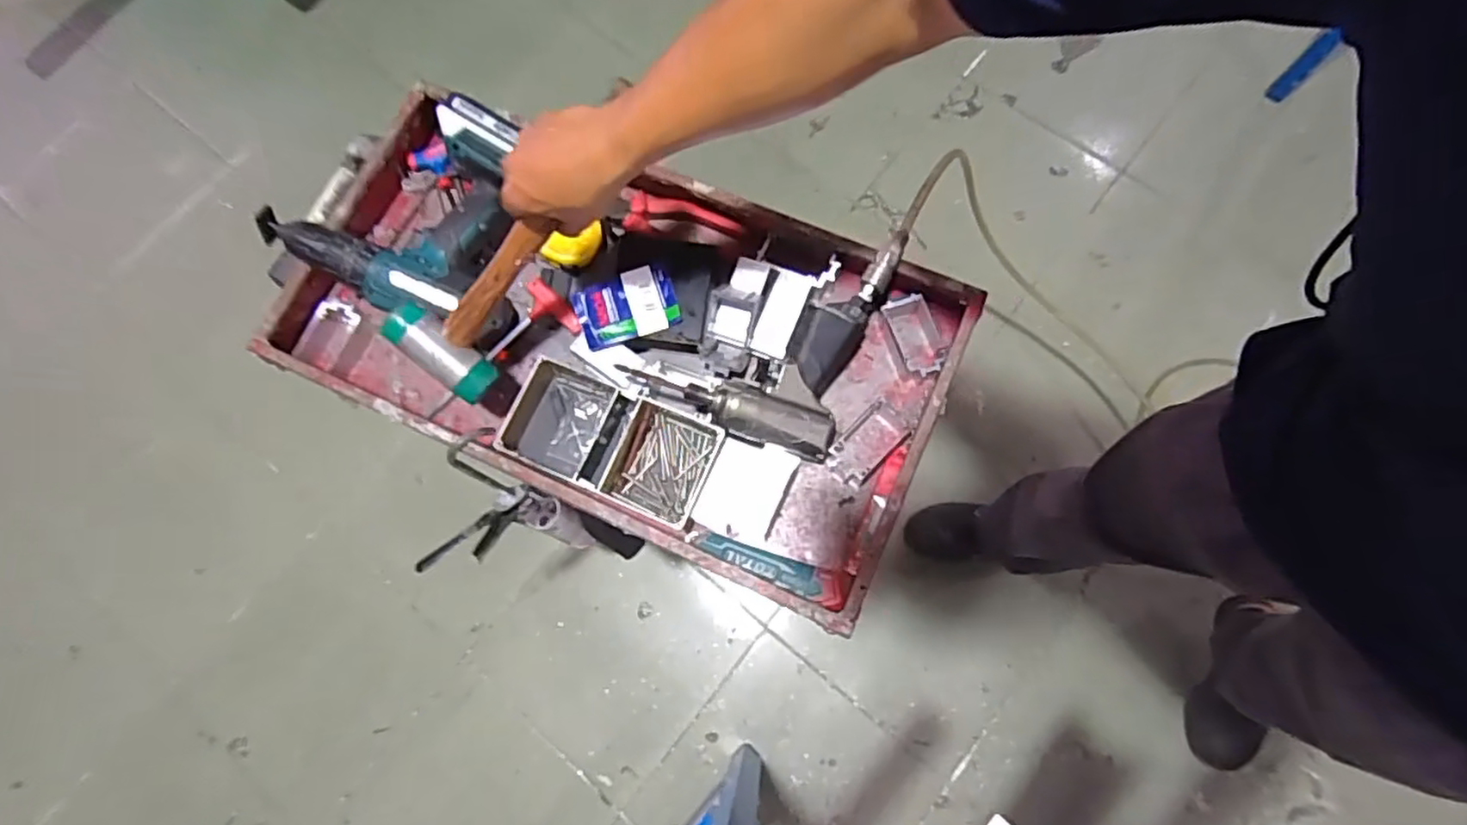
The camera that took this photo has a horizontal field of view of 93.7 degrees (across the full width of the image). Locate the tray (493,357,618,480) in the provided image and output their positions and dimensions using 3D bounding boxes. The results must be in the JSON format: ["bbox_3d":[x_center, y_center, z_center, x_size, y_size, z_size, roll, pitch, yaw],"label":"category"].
[{"bbox_3d":[-0.175,0.006,0.692,0.089,0.044,0.107,26,79,10],"label":"tray"}]

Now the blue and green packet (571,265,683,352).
[{"bbox_3d":[-0.108,-0.107,0.689,0.099,0.014,0.068,-16,75,0],"label":"blue and green packet"}]

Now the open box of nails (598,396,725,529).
[{"bbox_3d":[-0.070,0.047,0.675,0.094,0.040,0.108,24,78,9],"label":"open box of nails"}]

